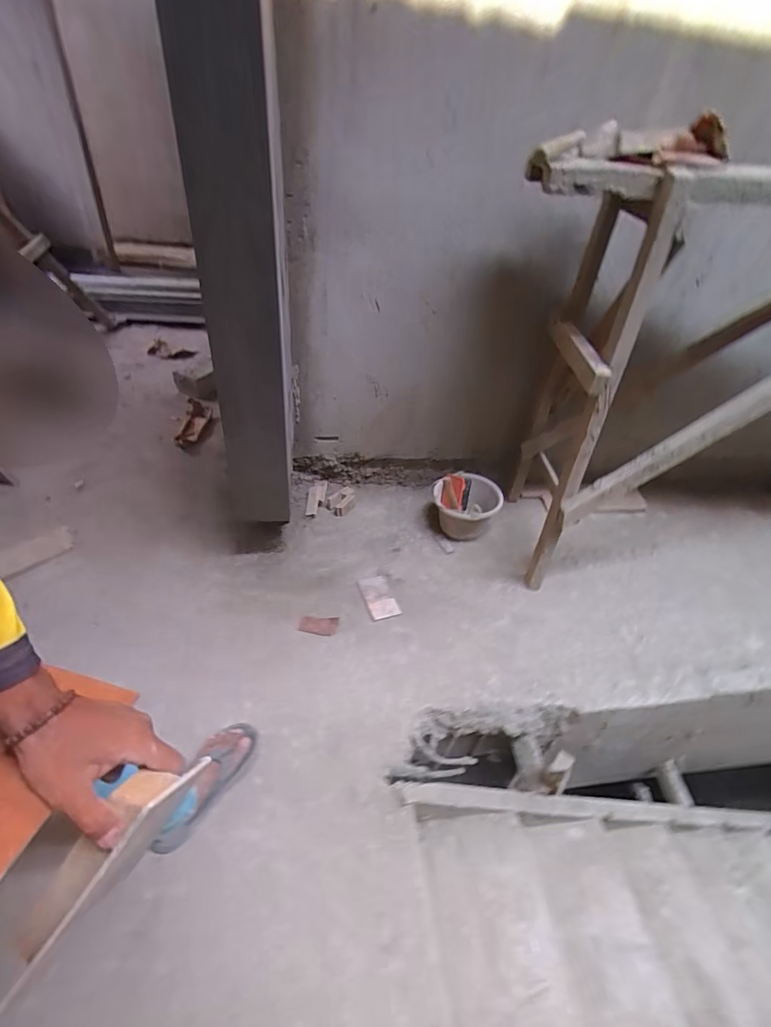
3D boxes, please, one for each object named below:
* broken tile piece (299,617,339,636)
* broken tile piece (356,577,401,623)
[{"bbox_3d":[-0.193,0.325,1.352,0.111,0.014,0.054,3,42,-3],"label":"broken tile piece"},{"bbox_3d":[-0.022,0.261,1.442,0.094,0.014,0.156,-11,45,-18],"label":"broken tile piece"}]

